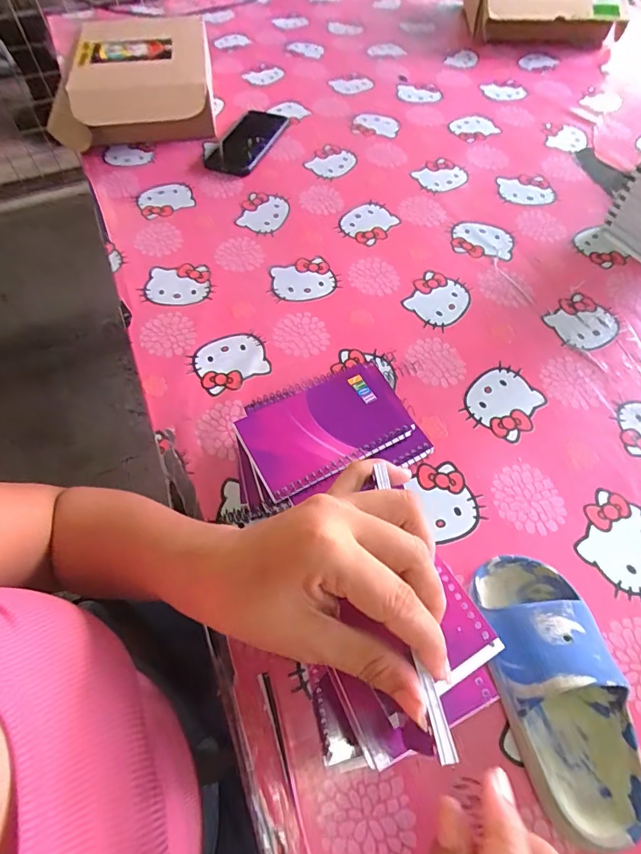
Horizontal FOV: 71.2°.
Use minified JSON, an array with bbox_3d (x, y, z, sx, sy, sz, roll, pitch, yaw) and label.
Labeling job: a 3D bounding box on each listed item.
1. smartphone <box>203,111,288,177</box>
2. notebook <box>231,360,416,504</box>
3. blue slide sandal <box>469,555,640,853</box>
[{"bbox_3d":[-0.115,-0.457,0.709,0.091,0.015,0.165,22,62,12],"label":"smartphone"},{"bbox_3d":[0.002,-0.006,0.387,0.137,0.012,0.095,-25,62,-13],"label":"notebook"},{"bbox_3d":[0.164,0.177,0.309,0.083,0.062,0.173,-8,60,-5],"label":"blue slide sandal"}]

